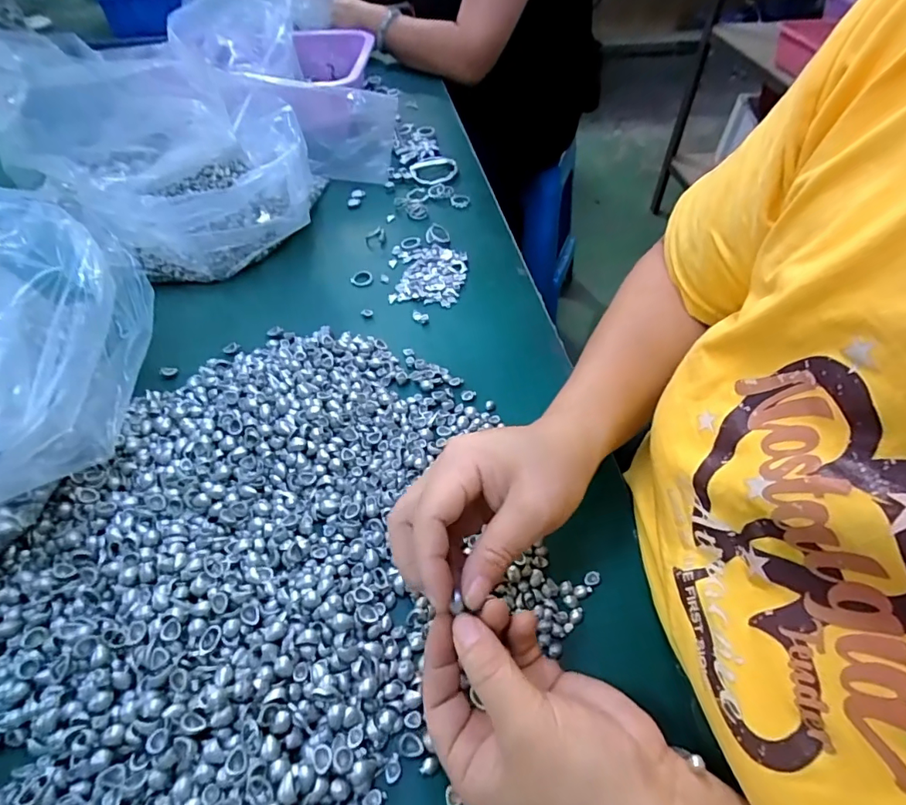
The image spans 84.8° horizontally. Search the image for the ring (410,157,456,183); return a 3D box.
[{"bbox_3d":[-0.026,-0.294,0.625,0.055,0.006,0.056,-3,57,4],"label":"ring"}]

